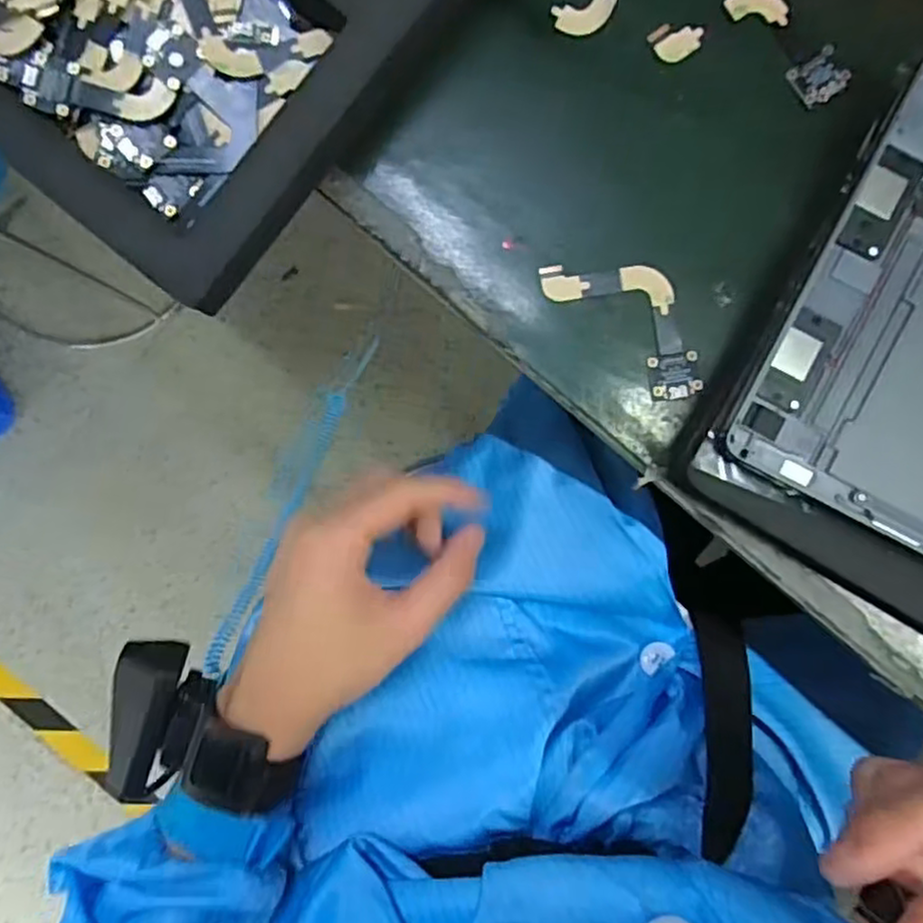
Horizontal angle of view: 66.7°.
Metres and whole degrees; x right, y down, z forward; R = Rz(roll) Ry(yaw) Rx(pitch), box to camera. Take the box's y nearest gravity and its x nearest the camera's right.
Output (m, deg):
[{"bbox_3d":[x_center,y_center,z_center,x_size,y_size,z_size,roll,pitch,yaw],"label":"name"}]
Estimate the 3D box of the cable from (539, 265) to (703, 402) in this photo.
[{"bbox_3d":[0.073,-0.060,0.293,0.079,0.005,0.037,45,90,0],"label":"cable"}]

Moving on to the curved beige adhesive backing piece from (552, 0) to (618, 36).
[{"bbox_3d":[0.051,-0.183,0.288,0.025,0.004,0.013,-13,105,7],"label":"curved beige adhesive backing piece"}]

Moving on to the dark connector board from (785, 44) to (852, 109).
[{"bbox_3d":[0.146,-0.156,0.286,0.021,0.004,0.019,-36,90,0],"label":"dark connector board"}]

